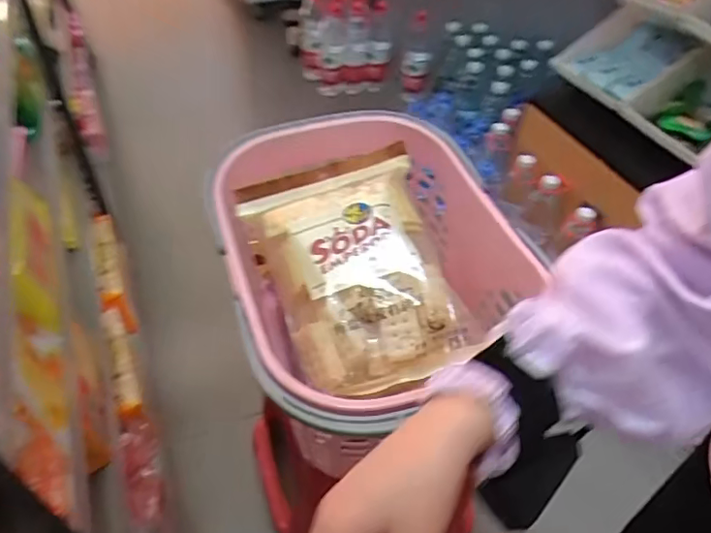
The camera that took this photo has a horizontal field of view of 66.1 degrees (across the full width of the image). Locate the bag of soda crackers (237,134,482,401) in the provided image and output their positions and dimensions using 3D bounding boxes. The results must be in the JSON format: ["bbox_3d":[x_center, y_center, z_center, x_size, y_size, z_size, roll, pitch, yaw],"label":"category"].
[{"bbox_3d":[0.002,-0.007,0.556,0.177,0.078,0.250,-13,50,-17],"label":"bag of soda crackers"}]

